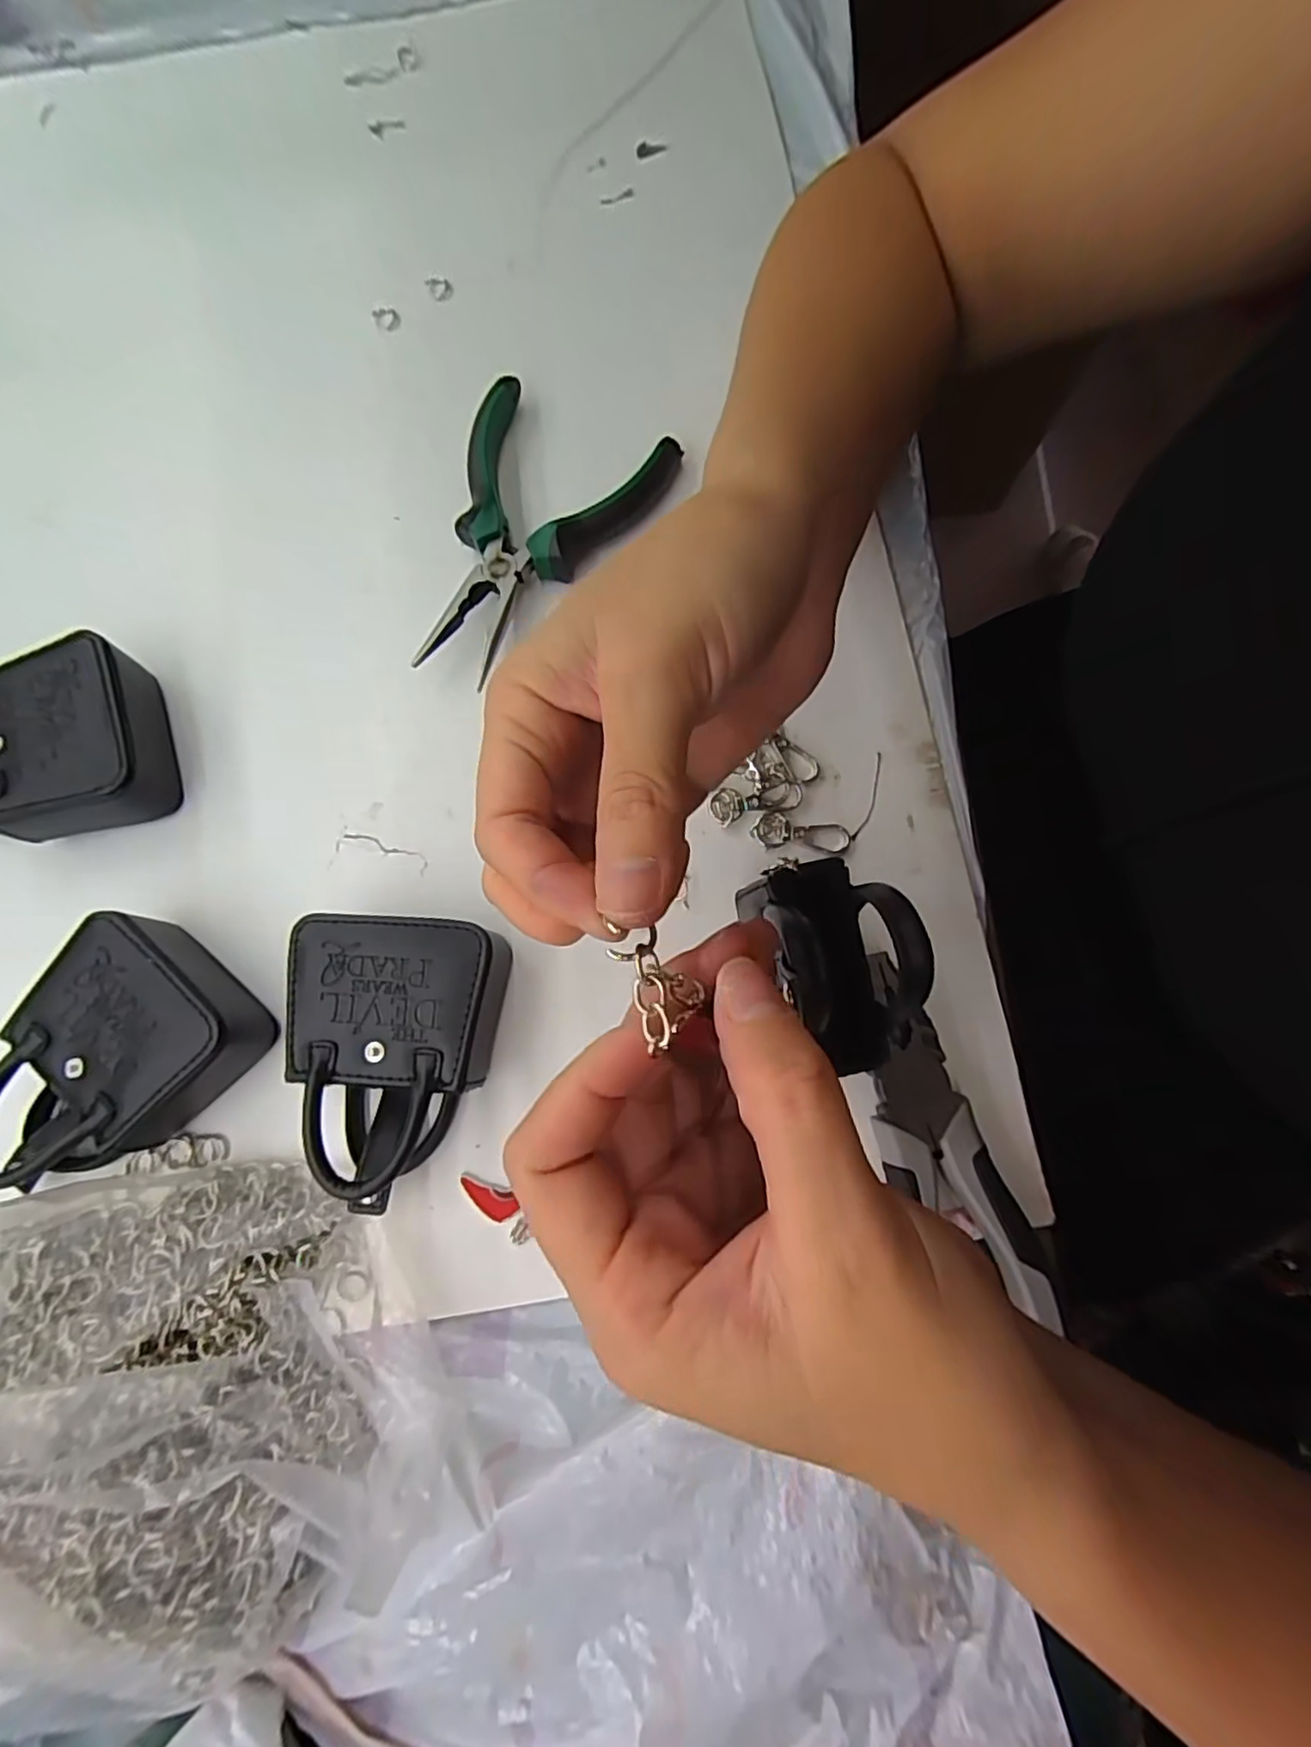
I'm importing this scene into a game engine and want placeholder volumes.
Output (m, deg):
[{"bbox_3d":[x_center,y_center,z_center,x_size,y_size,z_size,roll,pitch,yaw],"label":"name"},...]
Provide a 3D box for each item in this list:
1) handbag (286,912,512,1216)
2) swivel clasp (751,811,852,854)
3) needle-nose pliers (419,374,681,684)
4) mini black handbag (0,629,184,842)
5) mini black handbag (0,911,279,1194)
[{"bbox_3d":[-0.099,0.068,0.257,0.078,0.039,0.097,4,77,2],"label":"handbag"},{"bbox_3d":[0.063,-0.017,0.287,0.041,0.004,0.015,11,77,4],"label":"swivel clasp"},{"bbox_3d":[-0.060,-0.156,0.312,0.091,0.026,0.147,25,78,7],"label":"needle-nose pliers"},{"bbox_3d":[-0.260,-0.050,0.284,0.100,0.047,0.074,-22,77,-4],"label":"mini black handbag"},{"bbox_3d":[-0.210,0.075,0.257,0.078,0.034,0.099,38,80,9],"label":"mini black handbag"}]

